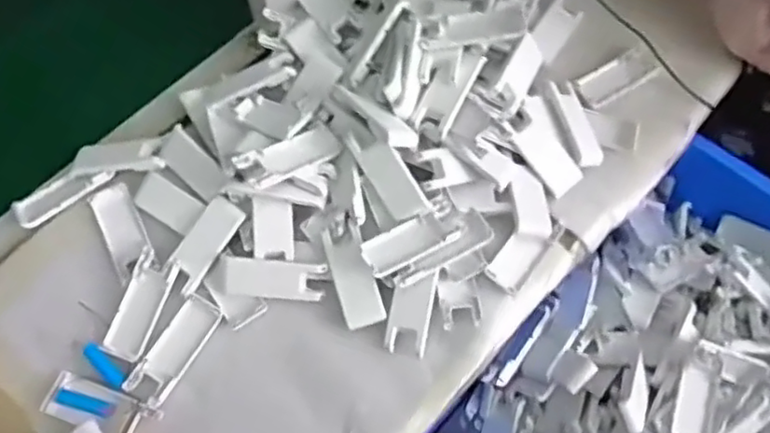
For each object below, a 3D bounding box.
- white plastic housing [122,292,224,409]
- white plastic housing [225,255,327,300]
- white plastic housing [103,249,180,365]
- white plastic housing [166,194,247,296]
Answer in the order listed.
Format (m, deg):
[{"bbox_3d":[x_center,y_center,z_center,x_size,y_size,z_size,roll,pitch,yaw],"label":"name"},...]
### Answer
[{"bbox_3d":[-0.202,0.127,0.621,0.041,0.009,0.104,29,70,12],"label":"white plastic housing"},{"bbox_3d":[-0.110,0.061,0.638,0.098,0.005,0.038,5,88,1],"label":"white plastic housing"},{"bbox_3d":[-0.238,0.086,0.630,0.041,0.017,0.102,18,68,8],"label":"white plastic housing"},{"bbox_3d":[-0.181,0.027,0.644,0.040,0.009,0.098,28,82,12],"label":"white plastic housing"}]

